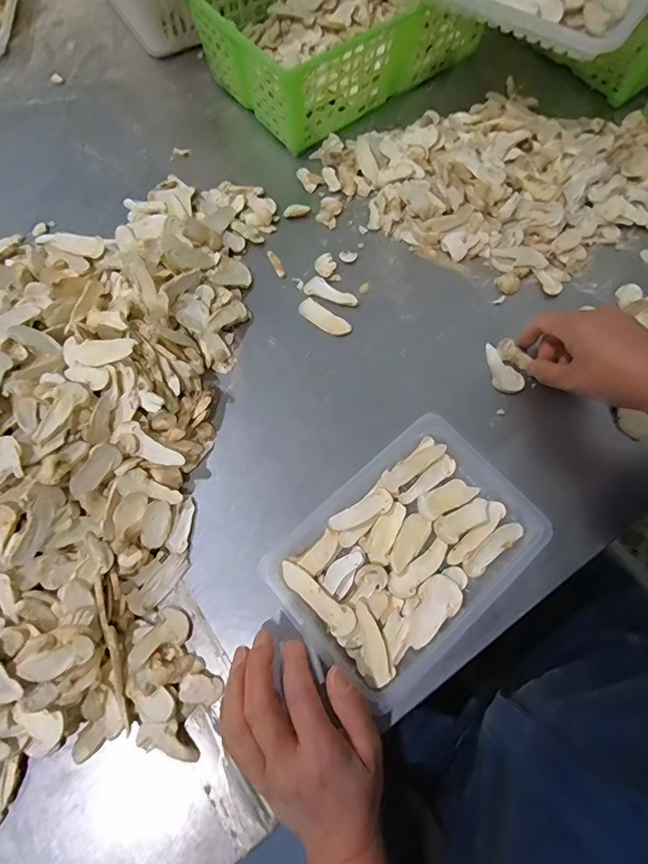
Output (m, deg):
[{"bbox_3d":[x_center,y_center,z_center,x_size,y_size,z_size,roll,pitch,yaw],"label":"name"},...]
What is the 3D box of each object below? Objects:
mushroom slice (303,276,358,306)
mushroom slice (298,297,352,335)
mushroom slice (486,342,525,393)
[{"bbox_3d":[0.008,-0.147,0.482,0.058,0.004,0.022,27,73,11],"label":"mushroom slice"},{"bbox_3d":[0.000,-0.118,0.471,0.059,0.004,0.022,37,76,13],"label":"mushroom slice"},{"bbox_3d":[0.172,-0.061,0.447,0.026,0.004,0.054,-35,73,-10],"label":"mushroom slice"}]

